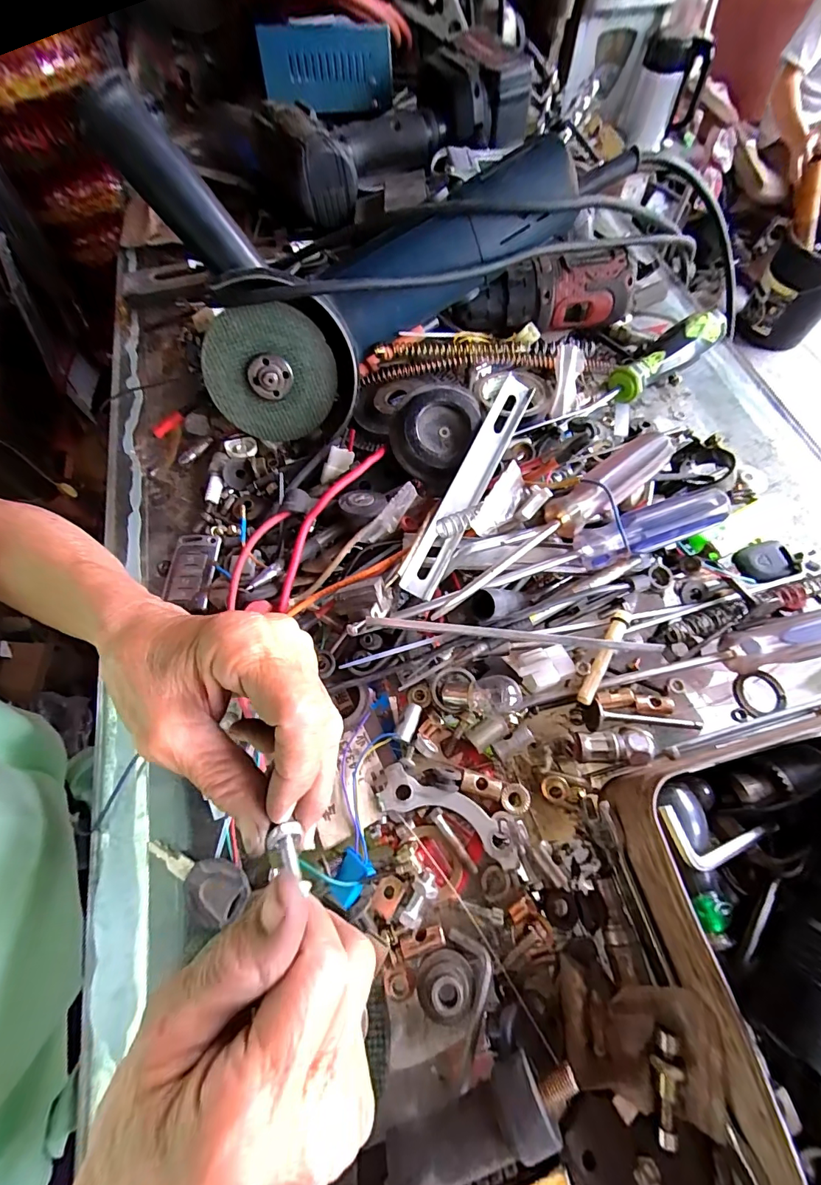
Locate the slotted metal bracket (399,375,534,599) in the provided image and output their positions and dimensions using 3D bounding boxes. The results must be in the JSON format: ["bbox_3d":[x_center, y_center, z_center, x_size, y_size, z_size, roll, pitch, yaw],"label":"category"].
[{"bbox_3d":[0.036,-0.069,0.286,0.021,0.011,0.161,32,78,-20],"label":"slotted metal bracket"}]

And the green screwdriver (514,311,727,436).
[{"bbox_3d":[0.169,-0.167,0.348,0.203,0.028,0.027,-33,69,-12],"label":"green screwdriver"}]

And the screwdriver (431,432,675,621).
[{"bbox_3d":[0.087,-0.044,0.268,0.184,0.025,0.023,-32,68,-11],"label":"screwdriver"}]

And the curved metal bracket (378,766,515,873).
[{"bbox_3d":[0.021,0.119,0.239,0.079,0.007,0.023,20,68,11],"label":"curved metal bracket"}]

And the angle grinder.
[{"bbox_3d":[-0.038,-0.246,0.317,0.268,0.140,0.153,-30,68,-11],"label":"angle grinder"}]

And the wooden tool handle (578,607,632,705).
[{"bbox_3d":[0.116,0.037,0.266,0.011,0.006,0.067,30,71,15],"label":"wooden tool handle"}]

